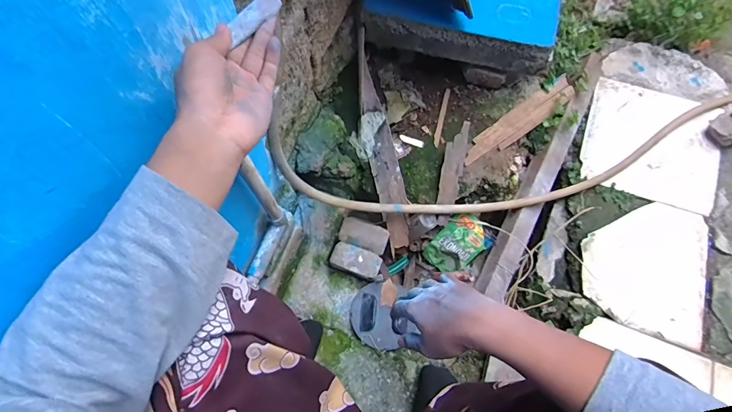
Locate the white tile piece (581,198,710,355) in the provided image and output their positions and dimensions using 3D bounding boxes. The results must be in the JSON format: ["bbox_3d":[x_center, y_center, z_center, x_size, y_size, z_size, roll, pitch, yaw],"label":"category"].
[{"bbox_3d":[0.578,0.111,0.800,0.237,0.017,0.282,20,67,8],"label":"white tile piece"}]

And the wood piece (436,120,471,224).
[{"bbox_3d":[0.190,-0.074,0.859,0.047,0.025,0.232,13,89,5],"label":"wood piece"}]

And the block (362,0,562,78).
[{"bbox_3d":[0.202,-0.421,0.832,0.392,0.116,0.198,15,71,2],"label":"block"}]

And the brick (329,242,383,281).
[{"bbox_3d":[-0.021,0.118,0.827,0.105,0.035,0.054,23,72,5],"label":"brick"}]

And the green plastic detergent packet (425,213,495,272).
[{"bbox_3d":[0.205,0.092,0.876,0.100,0.020,0.147,45,115,5],"label":"green plastic detergent packet"}]

